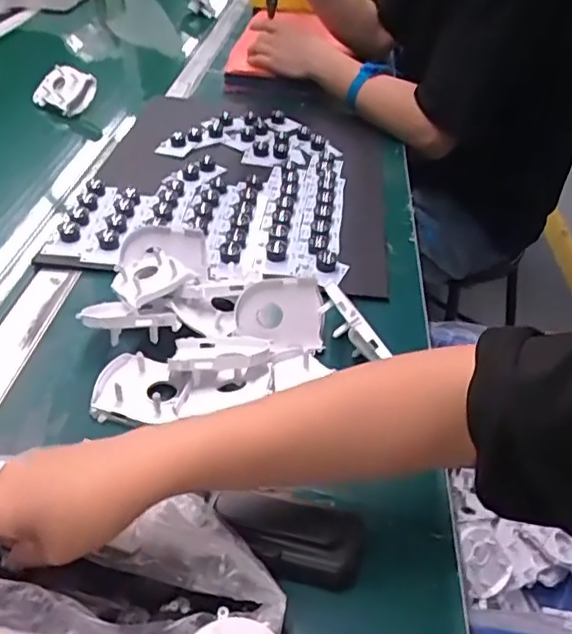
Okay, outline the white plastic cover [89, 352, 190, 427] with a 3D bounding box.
[{"bbox_3d":[-0.115,0.057,0.510,0.071,0.024,0.060,10,38,7],"label":"white plastic cover"}]

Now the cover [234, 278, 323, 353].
[{"bbox_3d":[-0.005,-0.004,0.571,0.079,0.062,0.011,5,-3,-15],"label":"cover"}]

